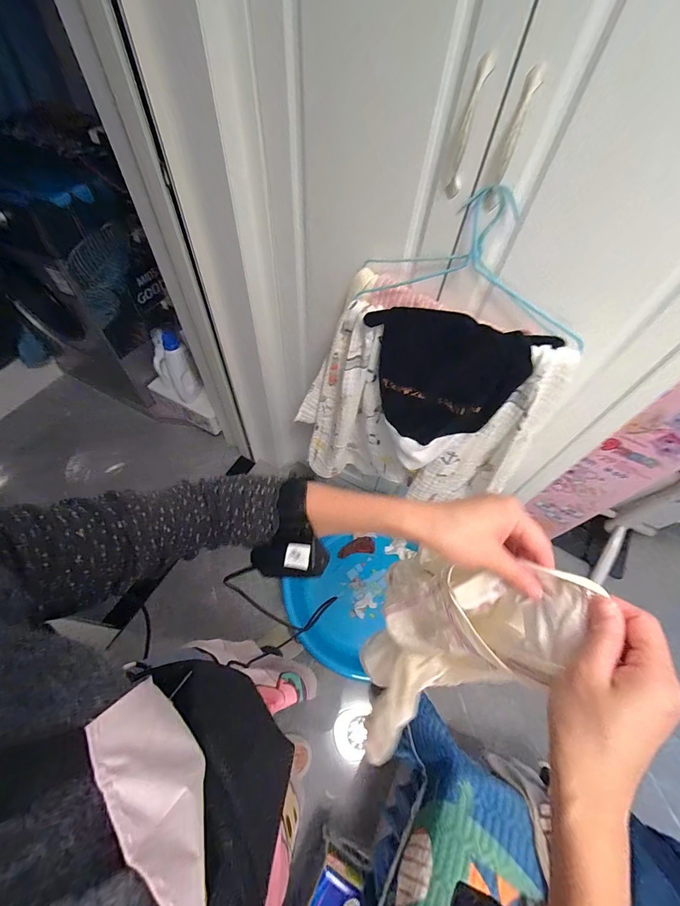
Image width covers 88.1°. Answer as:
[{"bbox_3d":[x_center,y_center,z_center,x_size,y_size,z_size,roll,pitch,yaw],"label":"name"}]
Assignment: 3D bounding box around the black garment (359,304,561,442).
[{"bbox_3d":[0.196,-0.145,0.718,0.318,0.241,0.115,19,59,8],"label":"black garment"}]

